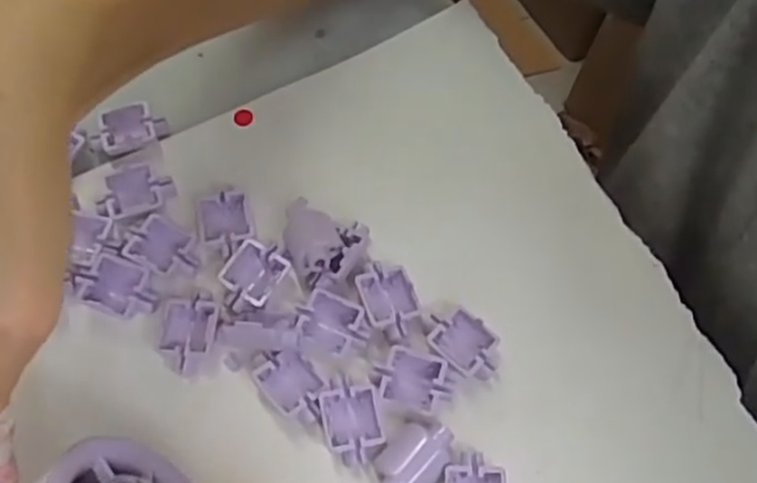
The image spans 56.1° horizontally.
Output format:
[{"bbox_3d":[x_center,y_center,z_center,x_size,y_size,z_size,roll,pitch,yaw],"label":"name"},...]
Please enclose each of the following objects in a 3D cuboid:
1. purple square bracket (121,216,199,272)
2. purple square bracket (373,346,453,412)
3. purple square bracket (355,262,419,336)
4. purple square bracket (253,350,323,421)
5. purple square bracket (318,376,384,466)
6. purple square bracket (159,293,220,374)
[{"bbox_3d":[-0.079,0.002,0.260,0.026,0.008,0.019,20,66,6],"label":"purple square bracket"},{"bbox_3d":[0.012,0.047,0.243,0.024,0.011,0.017,16,65,4],"label":"purple square bracket"},{"bbox_3d":[0.003,0.021,0.255,0.018,0.010,0.026,-20,68,-12],"label":"purple square bracket"},{"bbox_3d":[-0.029,0.050,0.243,0.016,0.009,0.026,-38,72,-18],"label":"purple square bracket"},{"bbox_3d":[-0.009,0.059,0.237,0.019,0.005,0.027,-12,66,-8],"label":"purple square bracket"},{"bbox_3d":[-0.066,0.032,0.248,0.018,0.008,0.025,8,65,1],"label":"purple square bracket"}]

